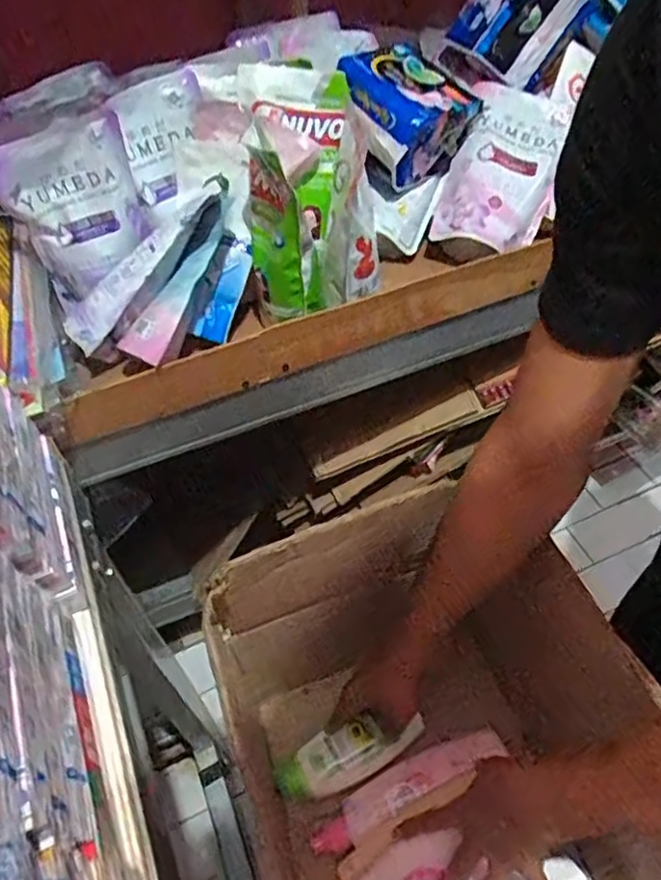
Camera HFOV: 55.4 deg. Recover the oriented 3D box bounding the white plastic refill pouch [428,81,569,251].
[{"bbox_3d":[0.199,-0.319,0.728,0.116,0.028,0.207,18,76,3],"label":"white plastic refill pouch"}]

